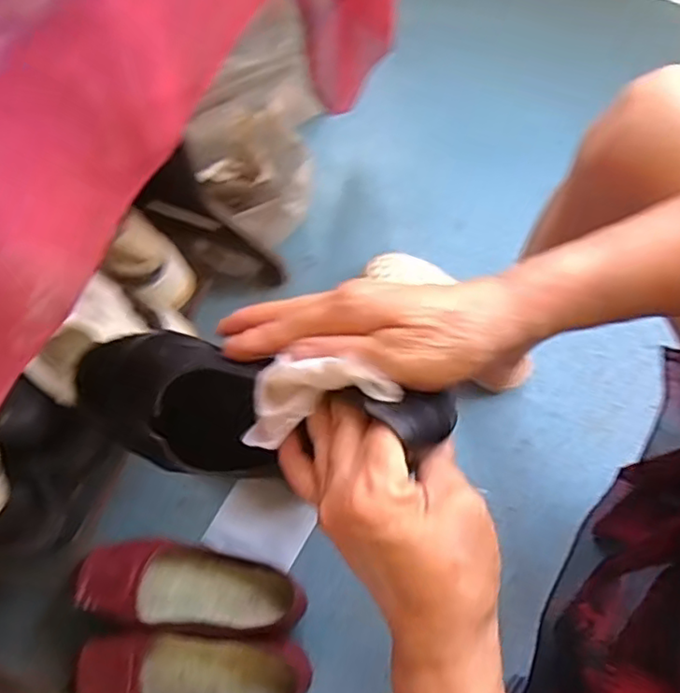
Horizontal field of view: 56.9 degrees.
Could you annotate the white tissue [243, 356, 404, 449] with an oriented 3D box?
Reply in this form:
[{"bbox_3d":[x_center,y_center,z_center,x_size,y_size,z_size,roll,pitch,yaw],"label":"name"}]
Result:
[{"bbox_3d":[-0.014,0.022,0.296,0.081,0.015,0.037,-18,70,23],"label":"white tissue"}]

